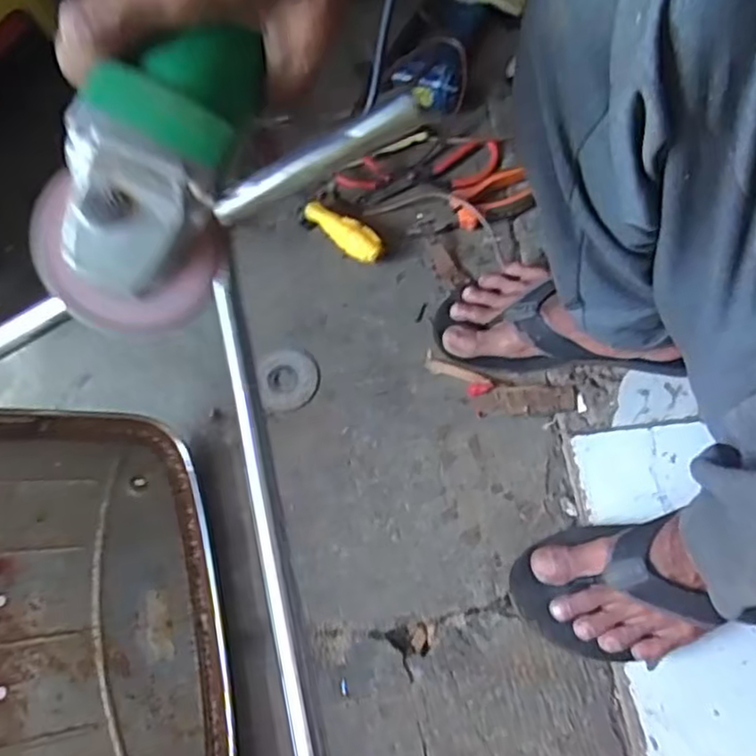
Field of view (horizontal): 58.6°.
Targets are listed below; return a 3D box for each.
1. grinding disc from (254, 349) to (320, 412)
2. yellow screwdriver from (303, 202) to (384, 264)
[{"bbox_3d":[-0.094,0.001,0.695,0.061,0.005,0.067,-1,64,2],"label":"grinding disc"},{"bbox_3d":[-0.037,-0.162,0.754,0.102,0.035,0.027,39,72,19],"label":"yellow screwdriver"}]

